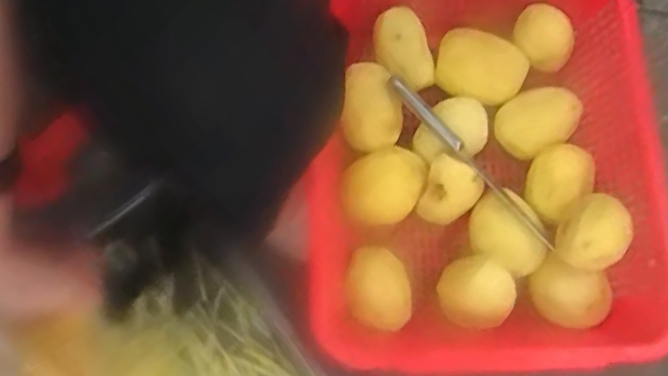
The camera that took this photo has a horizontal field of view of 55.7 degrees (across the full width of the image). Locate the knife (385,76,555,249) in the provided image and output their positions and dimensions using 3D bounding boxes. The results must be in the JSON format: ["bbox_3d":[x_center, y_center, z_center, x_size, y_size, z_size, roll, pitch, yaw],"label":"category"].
[{"bbox_3d":[0.128,-0.026,0.598,0.012,0.020,0.215,-40,78,-13],"label":"knife"}]

